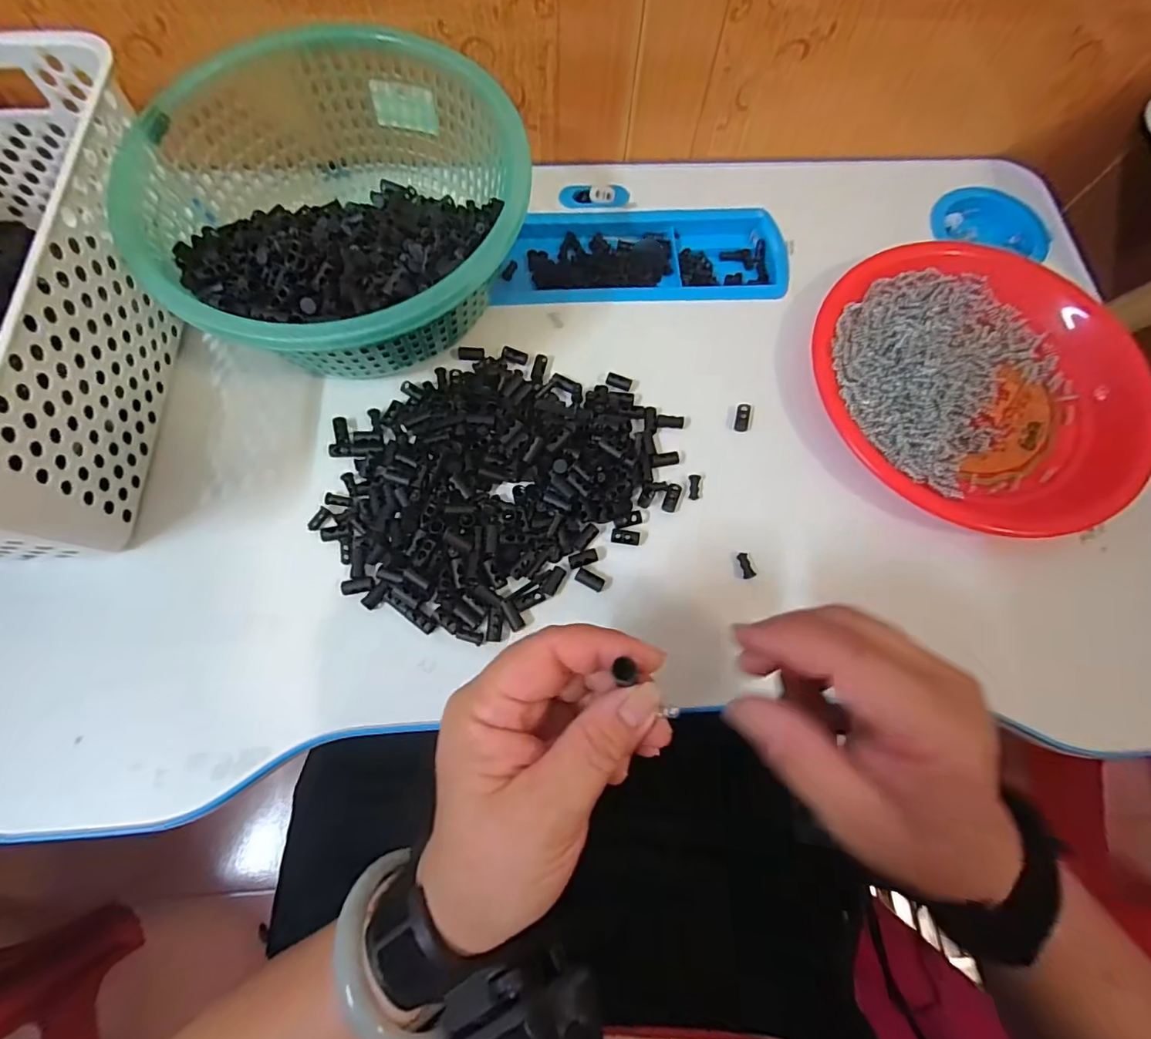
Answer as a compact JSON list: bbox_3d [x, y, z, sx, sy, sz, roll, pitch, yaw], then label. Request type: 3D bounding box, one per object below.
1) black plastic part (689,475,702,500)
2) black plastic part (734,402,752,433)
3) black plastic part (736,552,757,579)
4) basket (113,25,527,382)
[{"bbox_3d":[0.079,-0.021,0.343,0.008,0.004,0.017,6,71,1],"label":"black plastic part"},{"bbox_3d":[0.117,-0.072,0.362,0.010,0.004,0.021,11,84,3],"label":"black plastic part"},{"bbox_3d":[0.108,0.029,0.325,0.009,0.004,0.017,-7,71,-4],"label":"black plastic part"},{"bbox_3d":[-0.149,-0.192,0.342,0.218,0.089,0.226,1,71,-2],"label":"basket"}]

